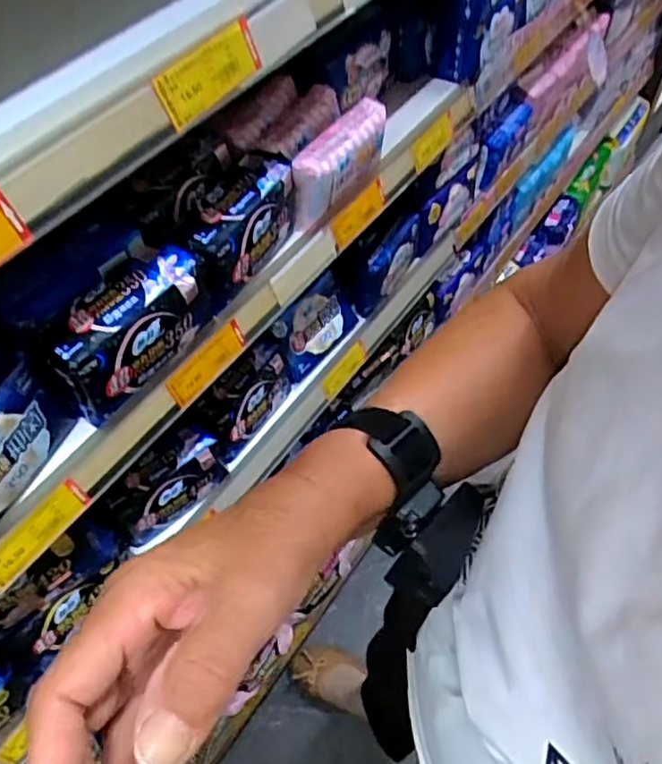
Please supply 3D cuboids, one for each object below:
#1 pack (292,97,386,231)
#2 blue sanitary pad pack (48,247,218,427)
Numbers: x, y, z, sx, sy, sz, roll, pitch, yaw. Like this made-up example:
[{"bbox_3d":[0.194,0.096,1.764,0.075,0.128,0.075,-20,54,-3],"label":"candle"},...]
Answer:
[{"bbox_3d":[0.011,-0.230,0.673,0.035,0.075,0.148,30,61,23],"label":"pack"},{"bbox_3d":[-0.178,-0.047,0.567,0.062,0.081,0.147,28,60,22],"label":"blue sanitary pad pack"}]

